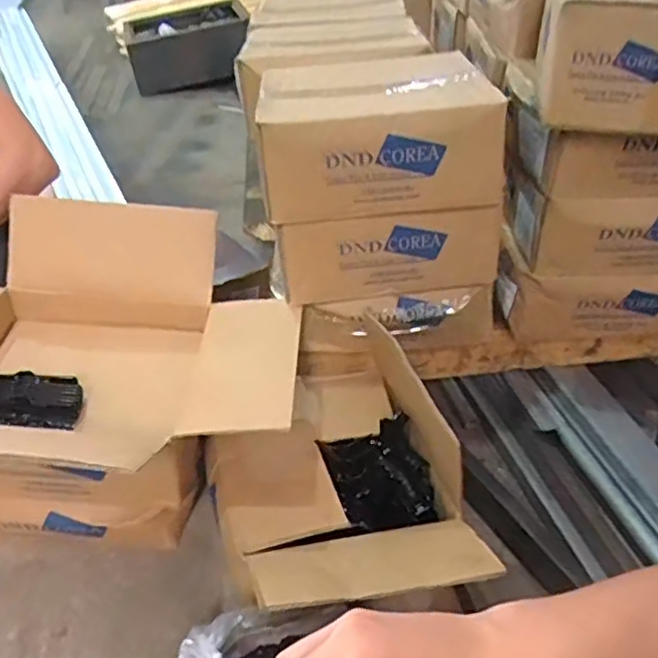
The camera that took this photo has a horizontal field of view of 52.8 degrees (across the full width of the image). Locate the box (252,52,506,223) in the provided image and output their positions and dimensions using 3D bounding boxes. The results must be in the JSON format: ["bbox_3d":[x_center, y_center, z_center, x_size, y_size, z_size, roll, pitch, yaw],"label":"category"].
[{"bbox_3d":[0.067,-0.267,0.909,0.303,0.153,0.223,2,36,-1],"label":"box"}]

